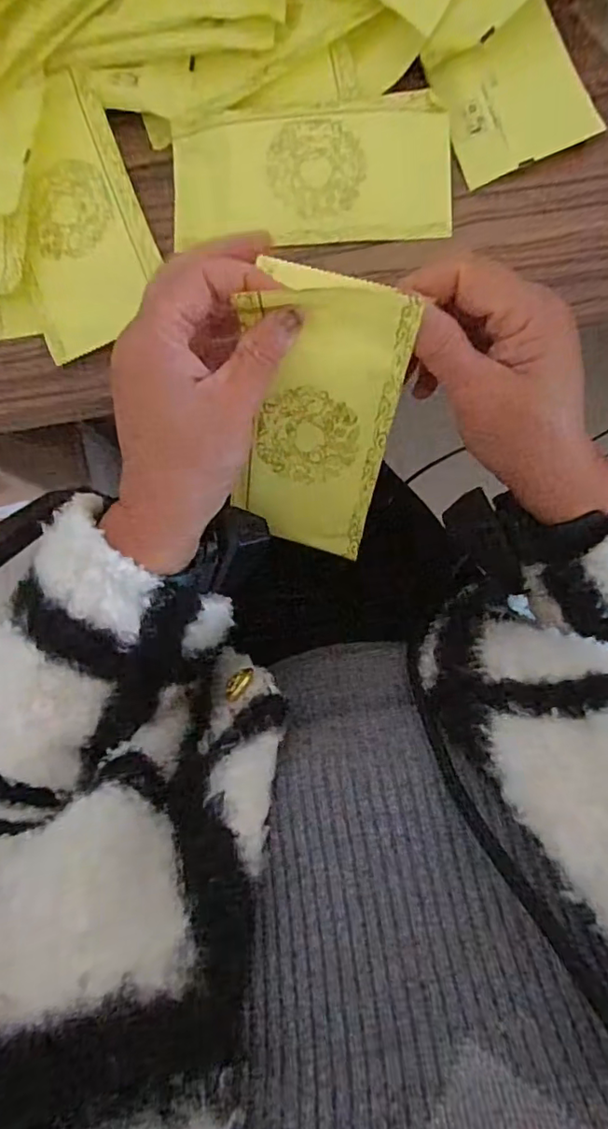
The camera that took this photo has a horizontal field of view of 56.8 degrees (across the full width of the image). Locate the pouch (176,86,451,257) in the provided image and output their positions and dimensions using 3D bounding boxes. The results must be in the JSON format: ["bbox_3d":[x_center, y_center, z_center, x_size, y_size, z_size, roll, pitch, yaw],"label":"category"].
[{"bbox_3d":[0.004,-0.240,0.347,0.170,0.009,0.082,-3,96,4],"label":"pouch"}]

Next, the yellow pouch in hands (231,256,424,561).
[{"bbox_3d":[0.006,-0.072,0.305,0.076,0.156,0.014,13,45,3],"label":"yellow pouch in hands"}]

